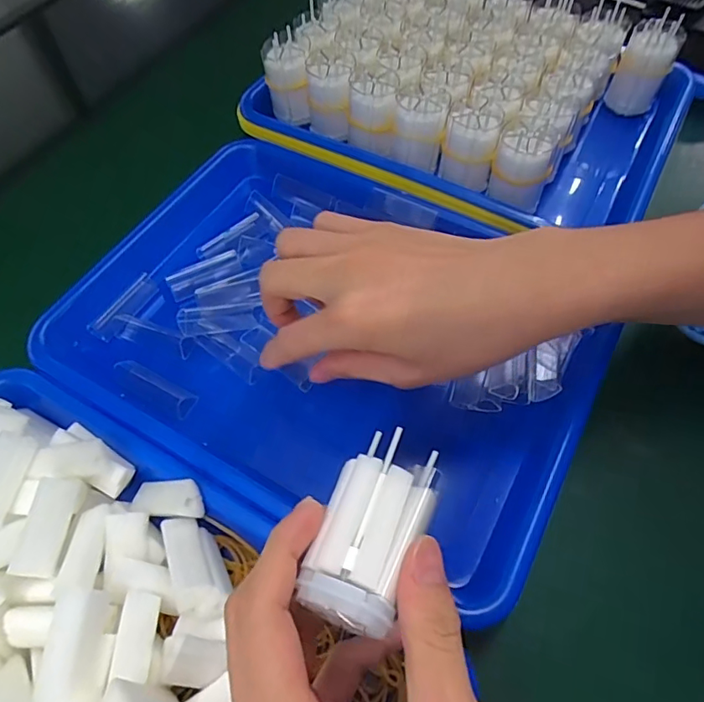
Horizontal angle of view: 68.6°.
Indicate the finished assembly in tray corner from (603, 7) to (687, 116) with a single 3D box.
[{"bbox_3d":[0.241,-0.236,0.425,0.040,0.075,0.030,24,62,15],"label":"finished assembly in tray corner"}]

